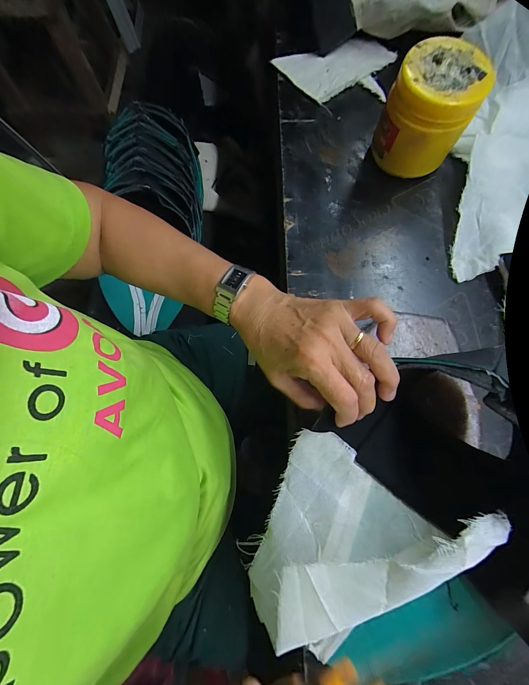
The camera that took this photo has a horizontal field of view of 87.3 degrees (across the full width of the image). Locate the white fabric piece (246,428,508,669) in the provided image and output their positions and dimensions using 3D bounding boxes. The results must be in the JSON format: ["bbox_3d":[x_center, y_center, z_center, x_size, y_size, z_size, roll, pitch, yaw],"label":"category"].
[{"bbox_3d":[0.069,0.167,0.218,0.132,0.097,0.153,18,77,5],"label":"white fabric piece"}]

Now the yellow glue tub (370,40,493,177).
[{"bbox_3d":[0.181,-0.253,0.320,0.088,0.104,0.083,0,76,0],"label":"yellow glue tub"}]

